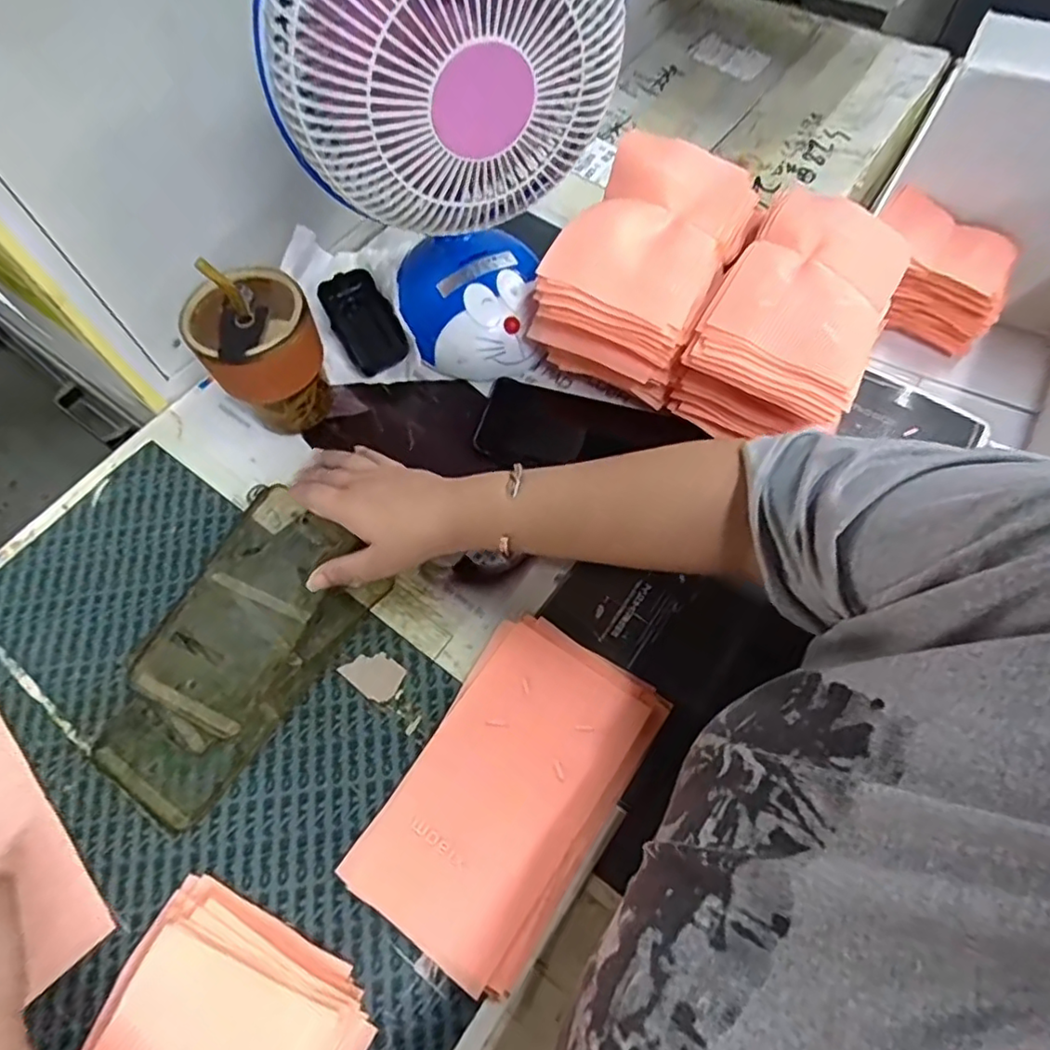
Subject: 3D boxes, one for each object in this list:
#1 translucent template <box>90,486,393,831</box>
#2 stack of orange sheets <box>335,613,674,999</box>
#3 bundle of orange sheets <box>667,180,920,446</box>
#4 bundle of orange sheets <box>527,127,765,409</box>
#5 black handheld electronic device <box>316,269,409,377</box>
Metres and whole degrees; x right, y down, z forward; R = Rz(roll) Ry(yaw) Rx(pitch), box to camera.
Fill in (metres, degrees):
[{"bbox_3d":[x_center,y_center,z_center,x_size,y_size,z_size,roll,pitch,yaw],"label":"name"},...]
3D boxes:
[{"bbox_3d":[-0.207,0.085,0.445,0.129,0.008,0.214,29,68,16],"label":"translucent template"},{"bbox_3d":[-0.009,0.164,0.395,0.122,0.011,0.201,31,68,17],"label":"stack of orange sheets"},{"bbox_3d":[0.214,-0.165,0.481,0.118,0.084,0.208,27,67,15],"label":"bundle of orange sheets"},{"bbox_3d":[0.101,-0.218,0.506,0.122,0.085,0.199,25,67,14],"label":"bundle of orange sheets"},{"bbox_3d":[-0.145,-0.184,0.552,0.053,0.018,0.105,-25,64,-10],"label":"black handheld electronic device"}]

